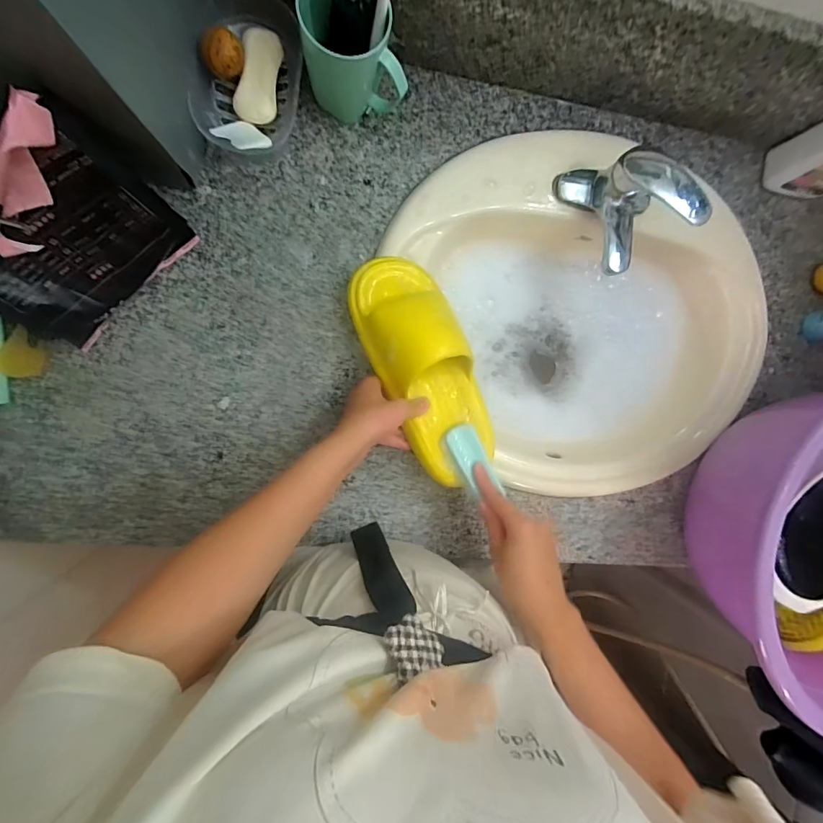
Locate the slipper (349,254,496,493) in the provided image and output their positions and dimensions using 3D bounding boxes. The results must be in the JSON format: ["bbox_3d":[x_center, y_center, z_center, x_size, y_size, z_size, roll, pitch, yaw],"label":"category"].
[{"bbox_3d":[0.020,-0.043,0.465,0.101,0.077,0.253,-26,106,-6],"label":"slipper"}]

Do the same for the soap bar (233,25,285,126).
[{"bbox_3d":[-0.158,-0.347,0.437,0.043,0.014,0.083,12,105,-9],"label":"soap bar"}]

